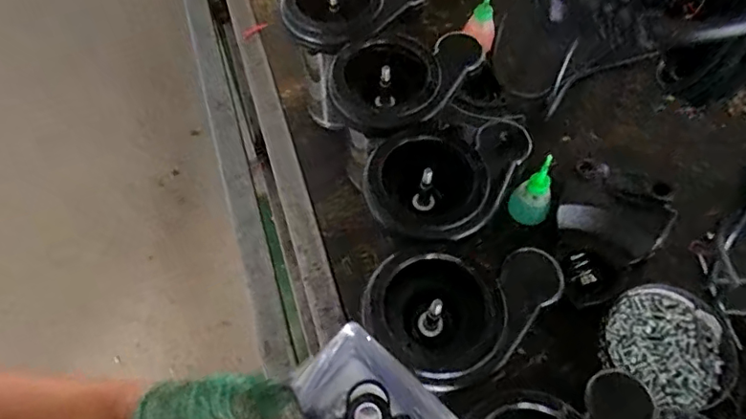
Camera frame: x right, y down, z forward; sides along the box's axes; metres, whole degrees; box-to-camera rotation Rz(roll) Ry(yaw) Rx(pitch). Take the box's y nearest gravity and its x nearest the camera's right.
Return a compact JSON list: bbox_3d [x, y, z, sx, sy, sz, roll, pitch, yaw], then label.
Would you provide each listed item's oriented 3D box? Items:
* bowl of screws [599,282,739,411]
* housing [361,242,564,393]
[{"bbox_3d":[0.318,0.144,0.602,0.128,0.019,0.126,0,60,0],"label":"bowl of screws"},{"bbox_3d":[0.070,0.079,0.476,0.160,0.056,0.119,-40,68,-20],"label":"housing"}]

